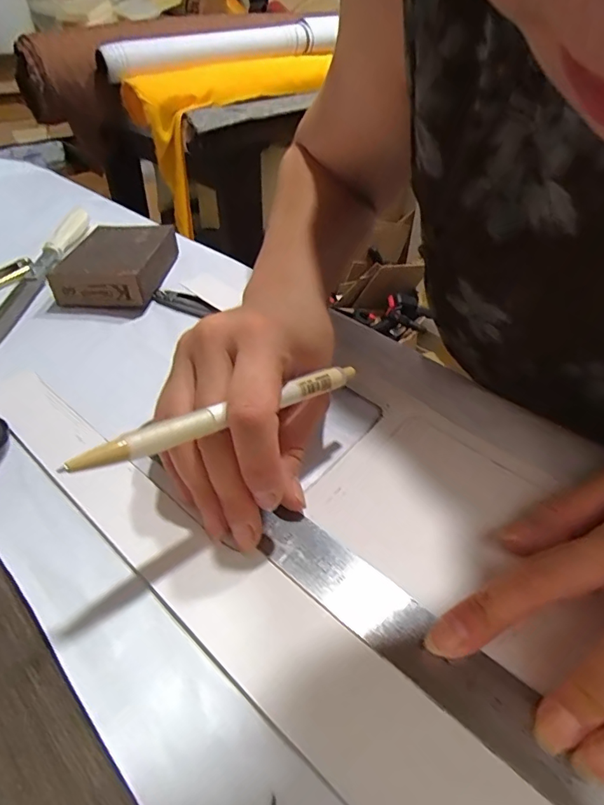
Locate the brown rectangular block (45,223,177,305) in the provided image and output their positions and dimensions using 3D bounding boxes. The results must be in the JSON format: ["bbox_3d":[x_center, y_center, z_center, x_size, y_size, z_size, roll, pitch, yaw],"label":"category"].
[{"bbox_3d":[-0.142,-0.112,0.380,0.078,0.030,0.097,4,40,2],"label":"brown rectangular block"}]

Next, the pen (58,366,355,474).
[{"bbox_3d":[-0.026,0.003,0.198,0.138,0.007,0.008,-20,45,-37],"label":"pen"}]

